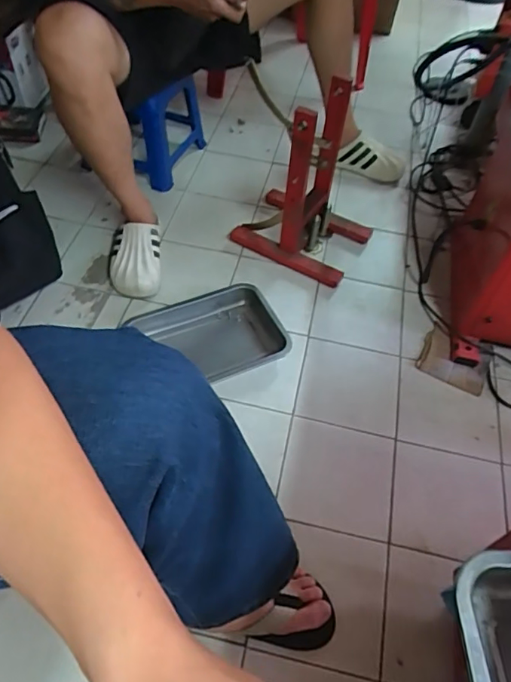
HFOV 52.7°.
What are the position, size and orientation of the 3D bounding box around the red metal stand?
[{"bbox_3d":[0.111,-0.359,1.170,0.304,0.391,0.208,23,55,12],"label":"red metal stand"}]

